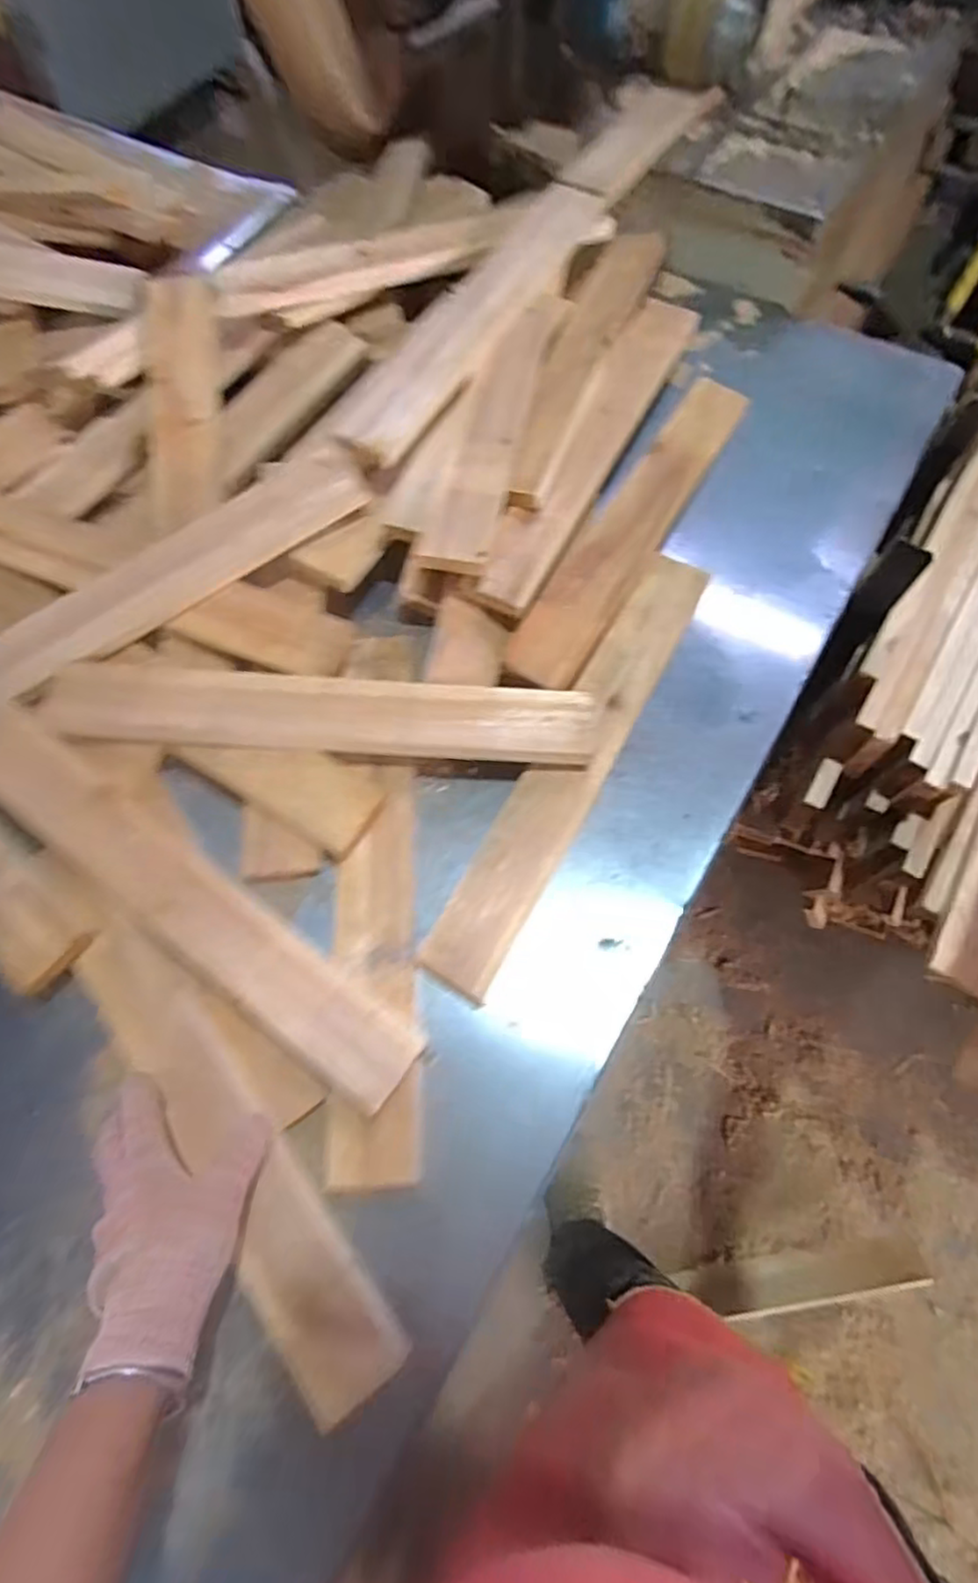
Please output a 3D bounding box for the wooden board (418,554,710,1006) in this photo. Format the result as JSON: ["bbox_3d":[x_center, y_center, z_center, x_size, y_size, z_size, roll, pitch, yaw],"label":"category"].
[{"bbox_3d":[0.084,-0.038,0.649,0.067,0.025,0.486,27,71,13],"label":"wooden board"}]

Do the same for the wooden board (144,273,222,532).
[{"bbox_3d":[-0.337,-0.433,0.751,0.071,0.027,0.285,-3,85,2],"label":"wooden board"}]

